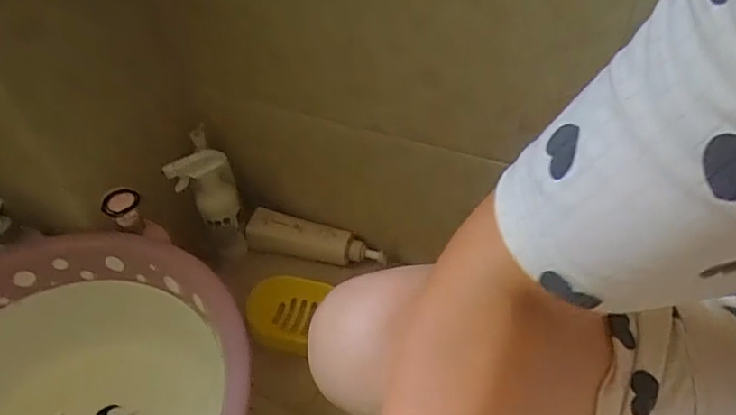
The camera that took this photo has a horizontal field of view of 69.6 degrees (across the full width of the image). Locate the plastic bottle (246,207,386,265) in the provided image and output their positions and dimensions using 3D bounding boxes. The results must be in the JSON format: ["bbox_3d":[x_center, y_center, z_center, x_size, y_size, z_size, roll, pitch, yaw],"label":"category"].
[{"bbox_3d":[-0.092,0.062,0.951,0.251,0.056,0.065,12,49,14],"label":"plastic bottle"}]

